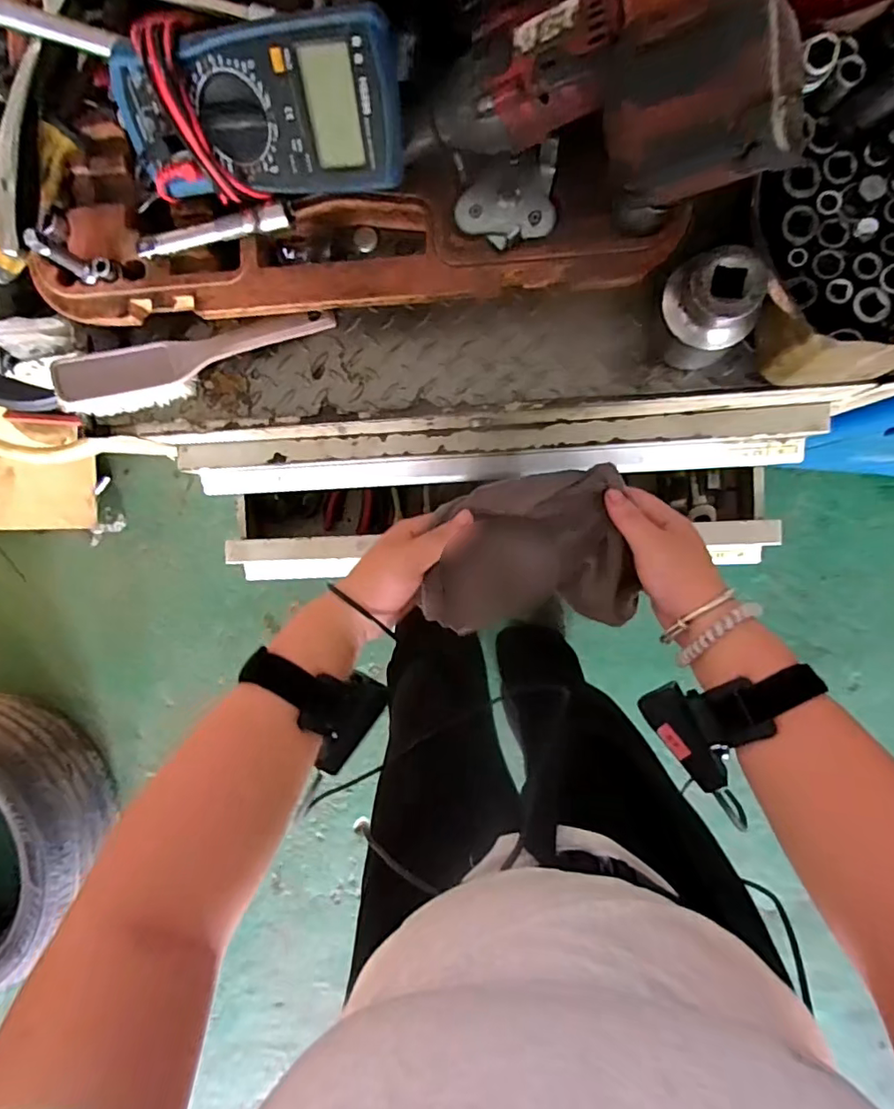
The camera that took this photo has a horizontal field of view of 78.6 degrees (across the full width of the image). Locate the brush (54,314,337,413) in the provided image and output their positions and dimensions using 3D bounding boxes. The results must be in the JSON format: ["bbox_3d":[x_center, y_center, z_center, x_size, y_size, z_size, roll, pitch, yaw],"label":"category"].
[{"bbox_3d":[-0.200,-0.161,0.441,0.218,0.051,0.044,-15,92,6],"label":"brush"}]

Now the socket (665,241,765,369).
[{"bbox_3d":[0.186,-0.174,0.389,0.061,0.073,0.063,-12,93,6],"label":"socket"}]

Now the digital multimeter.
[{"bbox_3d":[-0.124,-0.282,0.350,0.187,0.046,0.093,5,137,9],"label":"digital multimeter"}]

